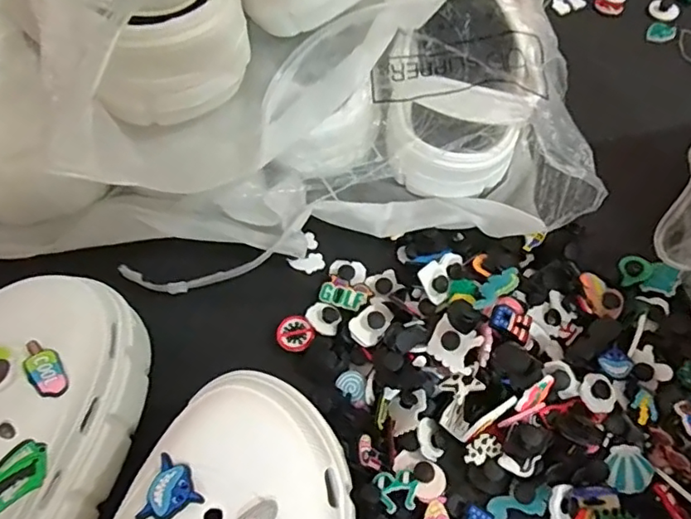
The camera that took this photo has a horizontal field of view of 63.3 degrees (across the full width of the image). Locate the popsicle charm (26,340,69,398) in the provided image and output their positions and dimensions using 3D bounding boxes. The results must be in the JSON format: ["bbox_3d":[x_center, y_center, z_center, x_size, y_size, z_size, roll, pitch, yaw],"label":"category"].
[{"bbox_3d":[-0.145,0.053,0.271,0.015,0.008,0.031,-14,63,-35],"label":"popsicle charm"}]

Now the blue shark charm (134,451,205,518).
[{"bbox_3d":[-0.074,0.101,0.244,0.023,0.006,0.027,13,63,6],"label":"blue shark charm"}]

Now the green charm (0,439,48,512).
[{"bbox_3d":[-0.142,0.093,0.240,0.004,0.035,0.020,-14,98,23],"label":"green charm"}]

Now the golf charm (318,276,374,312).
[{"bbox_3d":[0.000,0.023,0.378,0.032,0.004,0.021,17,63,9],"label":"golf charm"}]

